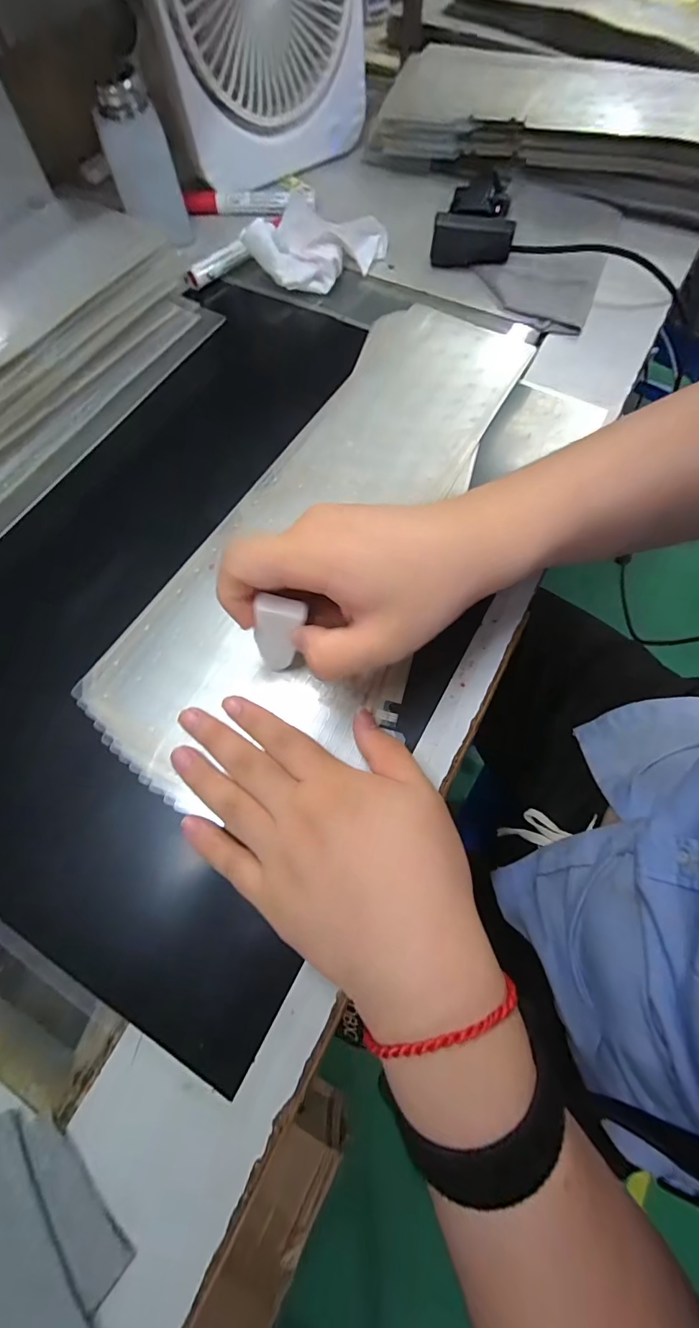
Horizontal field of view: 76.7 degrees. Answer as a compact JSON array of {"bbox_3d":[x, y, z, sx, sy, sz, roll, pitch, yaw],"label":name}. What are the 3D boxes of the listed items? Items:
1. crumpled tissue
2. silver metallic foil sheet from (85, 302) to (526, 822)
[{"bbox_3d":[-0.023,-0.361,0.380,0.127,0.038,0.054,-14,69,-4],"label":"crumpled tissue"},{"bbox_3d":[0.005,-0.105,0.305,0.167,0.008,0.429,27,73,10],"label":"silver metallic foil sheet"}]

